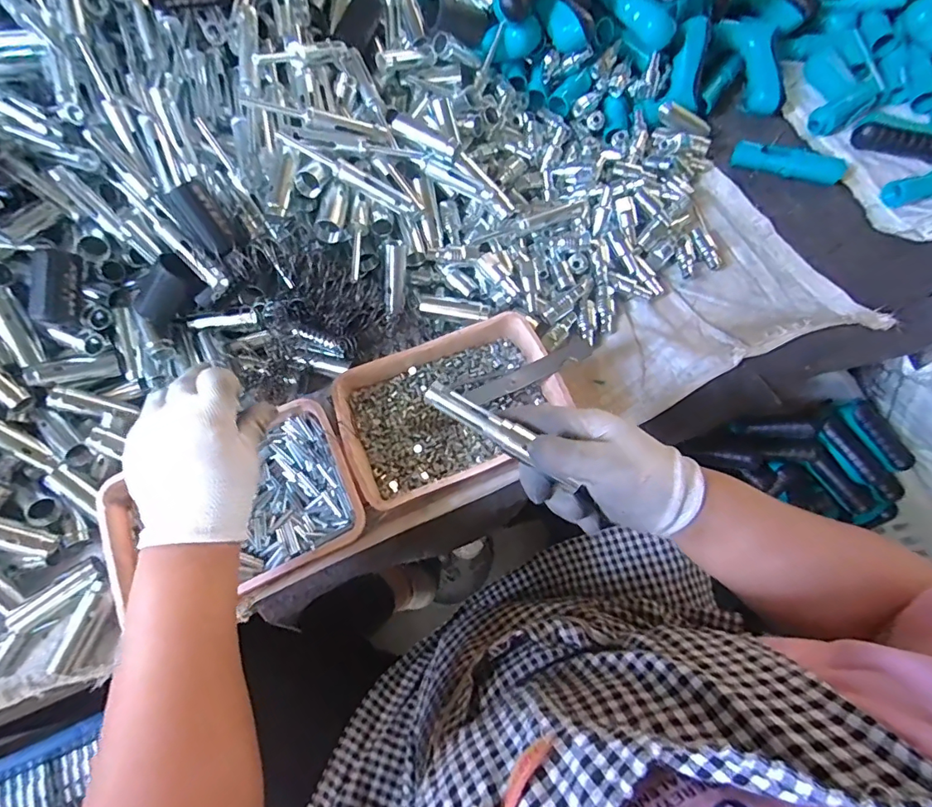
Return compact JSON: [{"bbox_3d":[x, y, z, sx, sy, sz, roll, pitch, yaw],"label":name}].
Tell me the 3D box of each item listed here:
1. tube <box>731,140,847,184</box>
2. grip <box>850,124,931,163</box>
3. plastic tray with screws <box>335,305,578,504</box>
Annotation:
[{"bbox_3d":[0.397,-0.297,0.604,0.125,0.022,0.027,18,69,7],"label":"tube"},{"bbox_3d":[0.539,-0.323,0.608,0.102,0.031,0.020,23,70,9],"label":"grip"},{"bbox_3d":[-0.014,0.003,0.465,0.198,0.037,0.136,-21,70,-8],"label":"plastic tray with screws"}]

